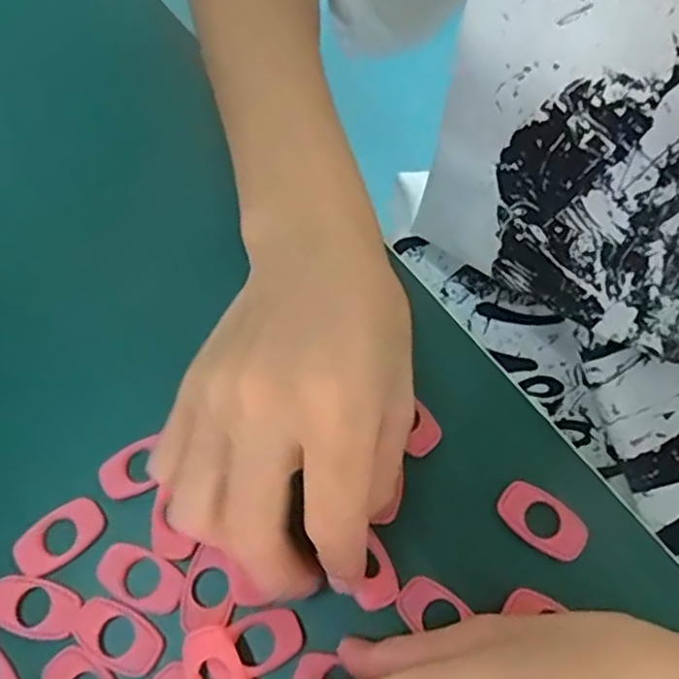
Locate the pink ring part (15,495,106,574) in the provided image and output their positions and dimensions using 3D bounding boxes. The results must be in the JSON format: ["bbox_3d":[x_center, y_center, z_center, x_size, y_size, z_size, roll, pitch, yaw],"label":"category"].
[{"bbox_3d":[-0.104,0.072,0.242,0.033,0.004,0.019,-36,70,-14],"label":"pink ring part"}]

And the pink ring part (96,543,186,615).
[{"bbox_3d":[-0.072,0.086,0.236,0.032,0.004,0.019,25,68,12],"label":"pink ring part"}]

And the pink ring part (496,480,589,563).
[{"bbox_3d":[0.074,0.066,0.243,0.032,0.005,0.019,34,70,15],"label":"pink ring part"}]

